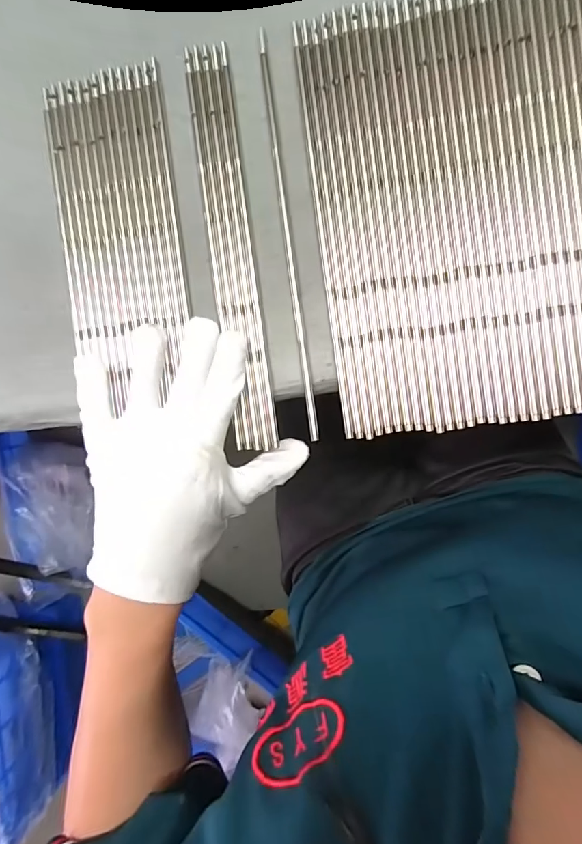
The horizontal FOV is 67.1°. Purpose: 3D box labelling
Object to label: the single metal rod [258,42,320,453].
[{"bbox_3d":[-0.001,-0.112,0.275,0.006,0.004,0.248,-7,93,9],"label":"single metal rod"}]

